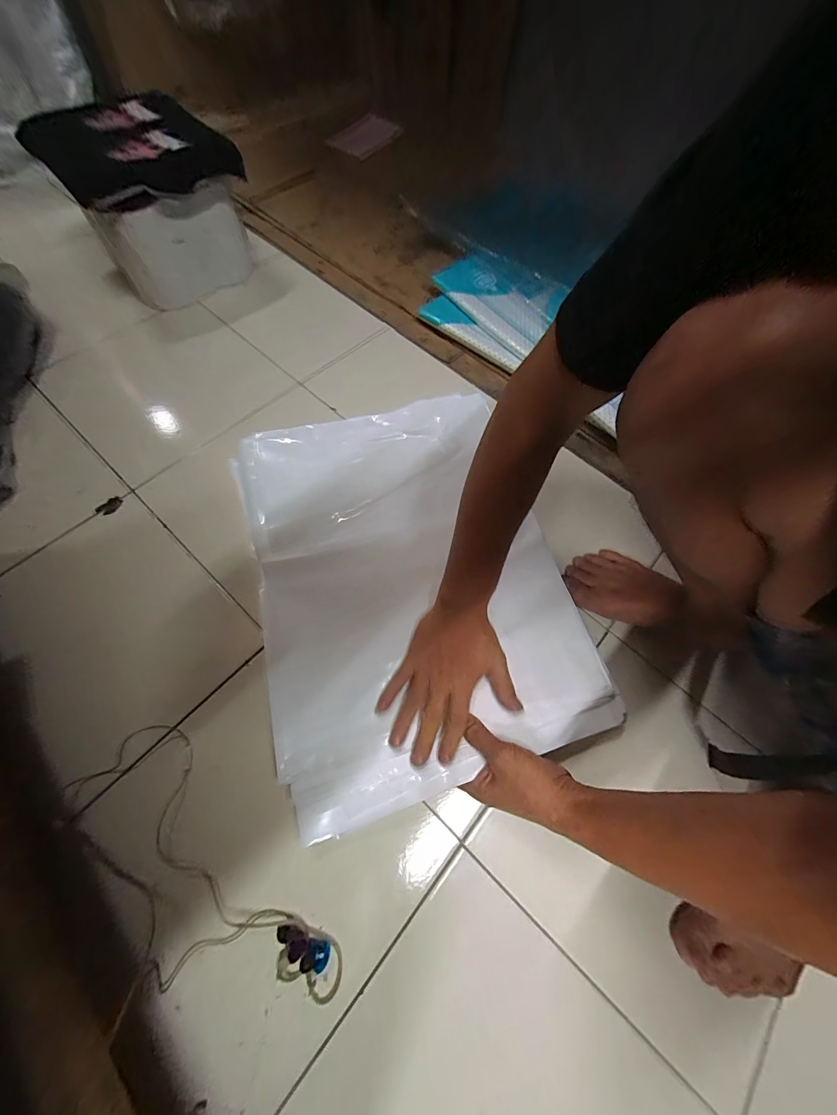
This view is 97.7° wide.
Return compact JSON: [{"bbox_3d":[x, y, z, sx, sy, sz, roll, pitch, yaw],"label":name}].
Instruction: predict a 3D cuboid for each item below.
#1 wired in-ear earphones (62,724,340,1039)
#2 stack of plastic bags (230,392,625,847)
[{"bbox_3d":[-0.215,0.300,0.333,0.290,0.016,0.136,43,70,15],"label":"wired in-ear earphones"},{"bbox_3d":[-0.016,0.006,0.450,0.349,0.040,0.476,-16,70,-8],"label":"stack of plastic bags"}]

